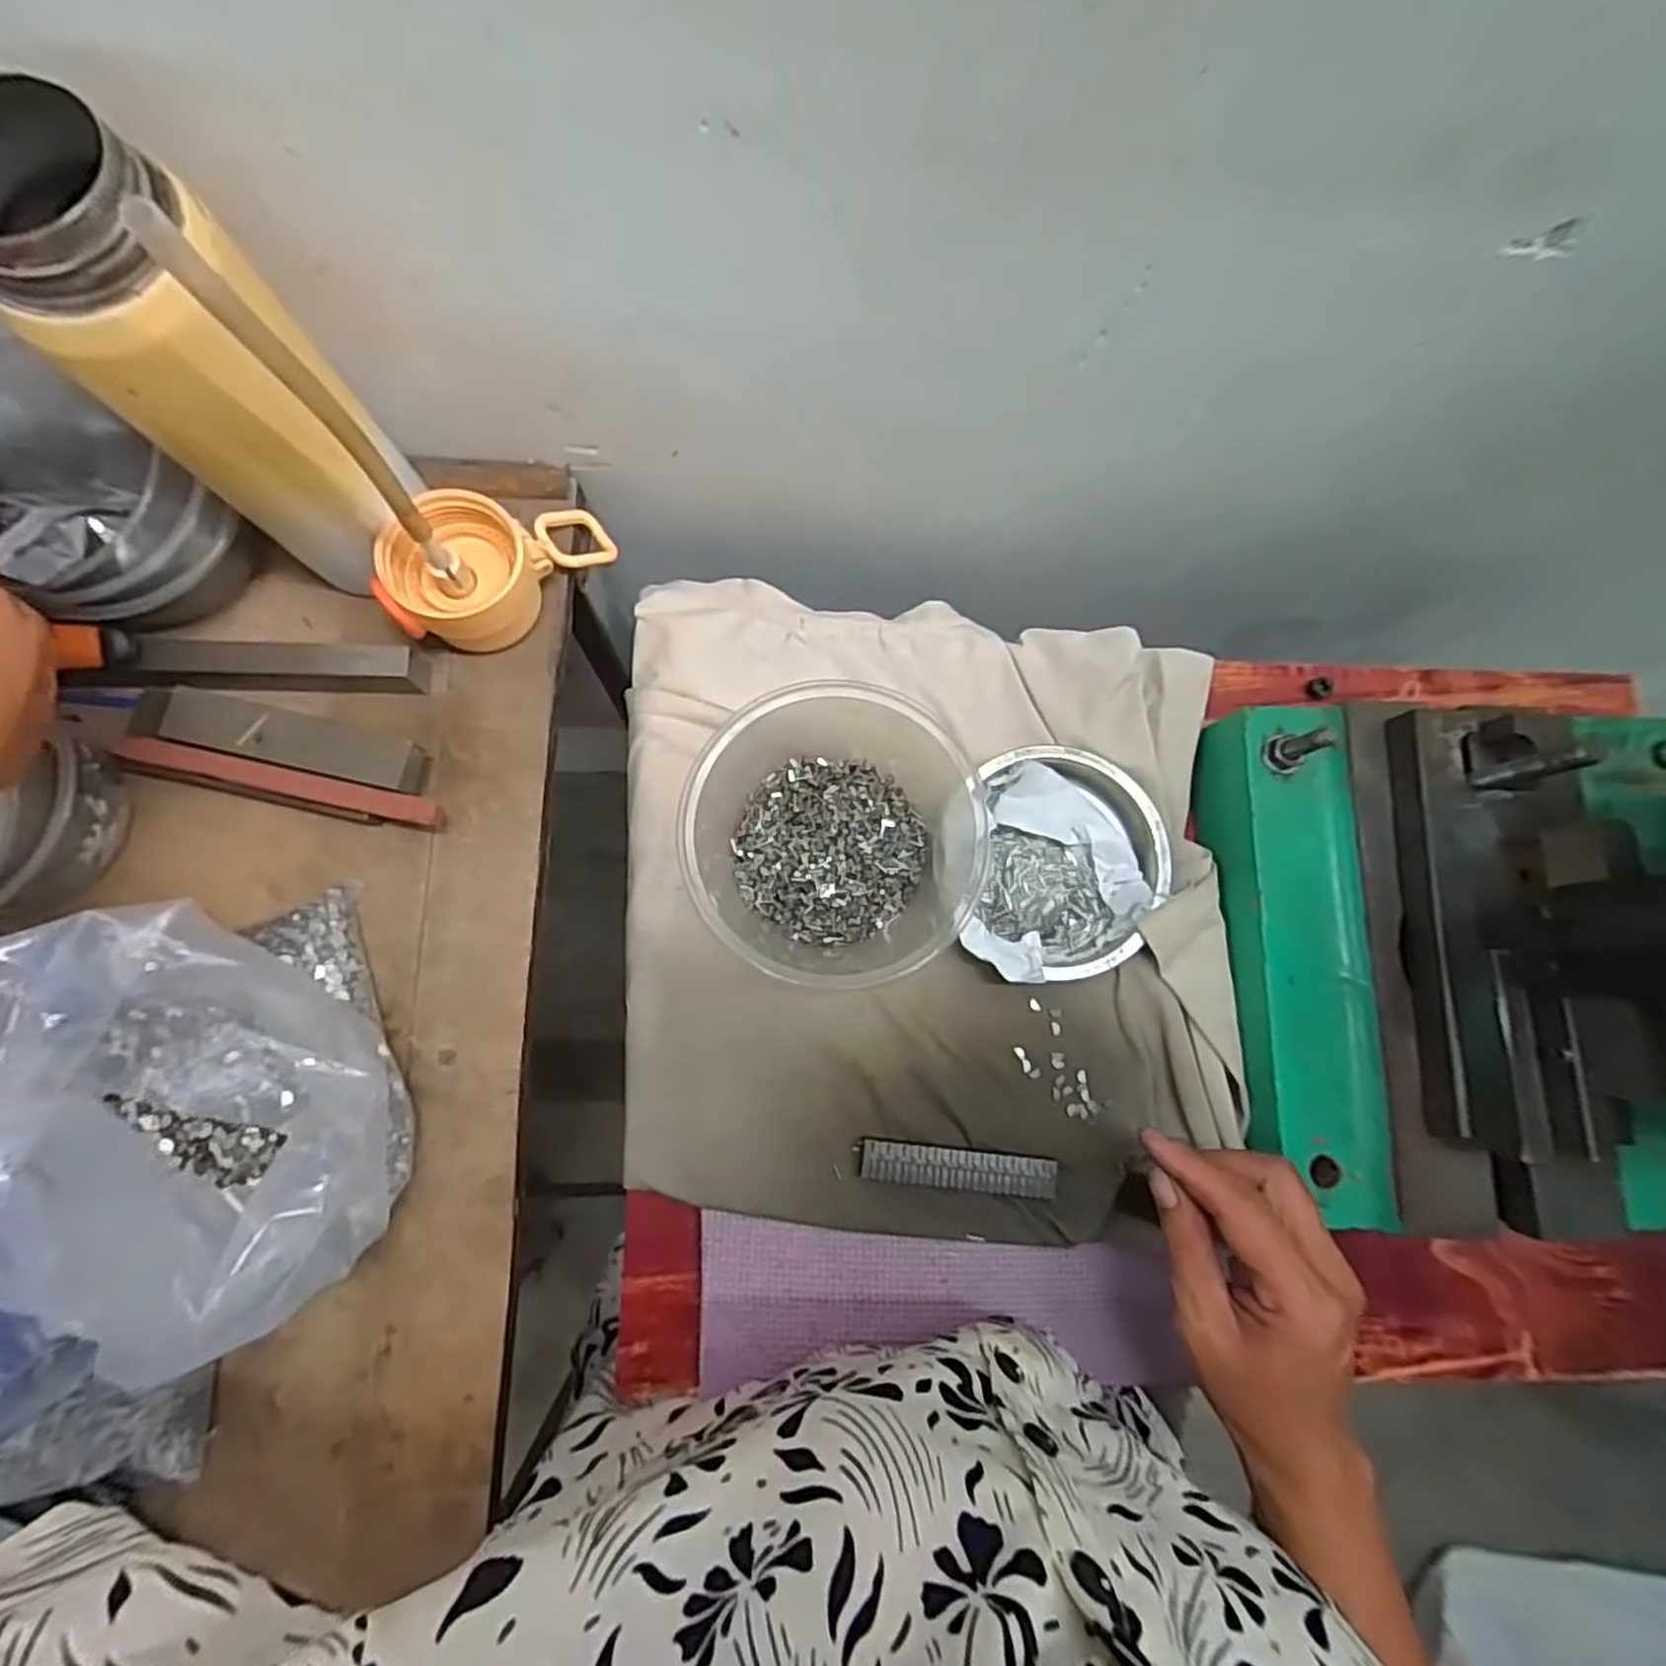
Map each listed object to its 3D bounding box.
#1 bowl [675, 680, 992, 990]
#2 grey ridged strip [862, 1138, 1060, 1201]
[{"bbox_3d":[-0.007,0.000,0.374,0.128,0.087,0.139,1,80,-4],"label":"bowl"},{"bbox_3d":[0.064,0.171,0.378,0.099,0.014,0.019,7,79,-3],"label":"grey ridged strip"}]

